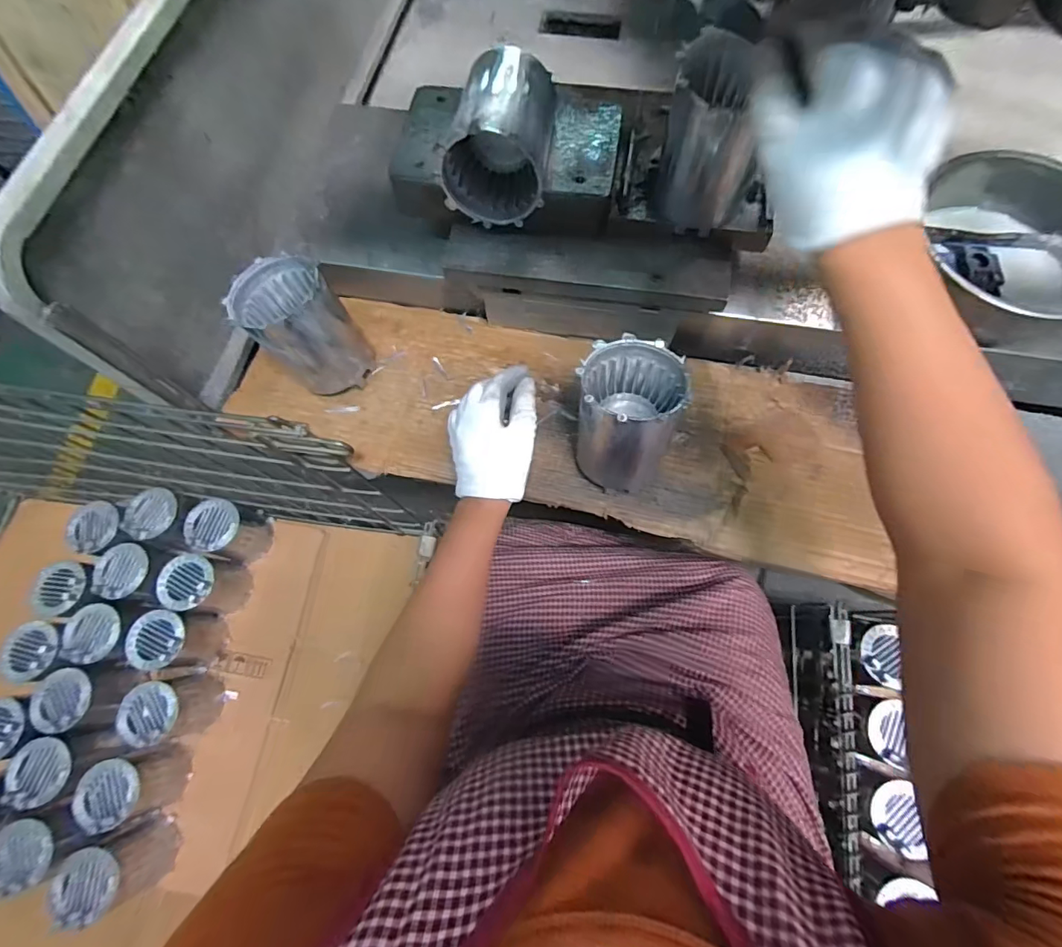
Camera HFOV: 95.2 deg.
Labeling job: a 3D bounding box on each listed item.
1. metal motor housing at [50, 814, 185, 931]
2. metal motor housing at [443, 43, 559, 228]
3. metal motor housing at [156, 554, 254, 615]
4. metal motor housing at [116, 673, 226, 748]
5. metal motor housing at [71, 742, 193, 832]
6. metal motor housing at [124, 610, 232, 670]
[{"bbox_3d":[-0.585,0.556,0.680,0.084,0.139,0.092,-30,74,-8],"label":"metal motor housing"},{"bbox_3d":[-0.028,-0.313,0.454,0.089,0.092,0.114,7,72,4],"label":"metal motor housing"},{"bbox_3d":[-0.546,0.187,0.817,0.092,0.110,0.087,8,72,4],"label":"metal motor housing"},{"bbox_3d":[-0.555,0.370,0.770,0.111,0.122,0.089,-18,72,-4],"label":"metal motor housing"},{"bbox_3d":[-0.590,0.464,0.725,0.106,0.114,0.085,-15,72,-3],"label":"metal motor housing"},{"bbox_3d":[-0.577,0.272,0.793,0.092,0.114,0.087,-3,72,0],"label":"metal motor housing"}]

